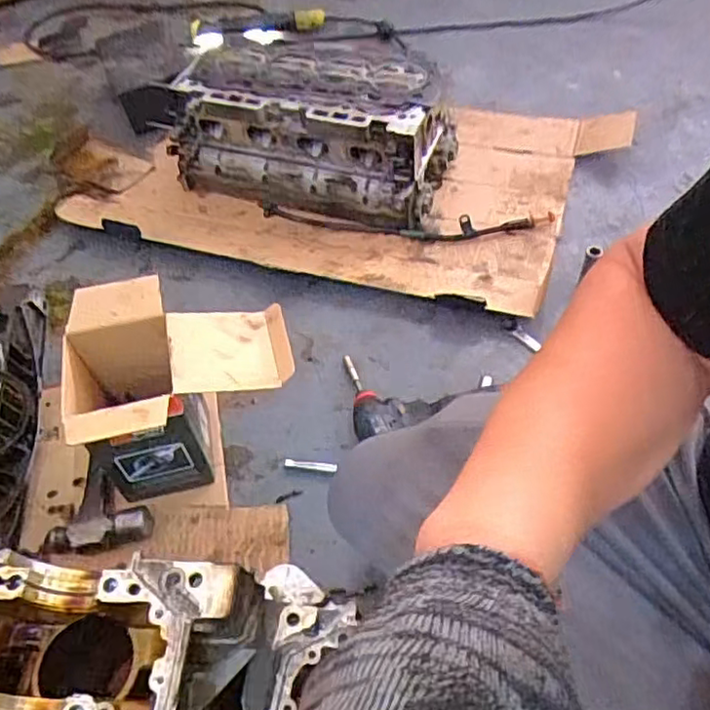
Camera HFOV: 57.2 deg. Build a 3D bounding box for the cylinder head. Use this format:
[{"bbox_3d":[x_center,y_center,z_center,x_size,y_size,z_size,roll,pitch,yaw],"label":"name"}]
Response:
[{"bbox_3d":[-0.084,-0.379,1.131,0.474,0.175,0.220,15,55,14],"label":"cylinder head"}]

